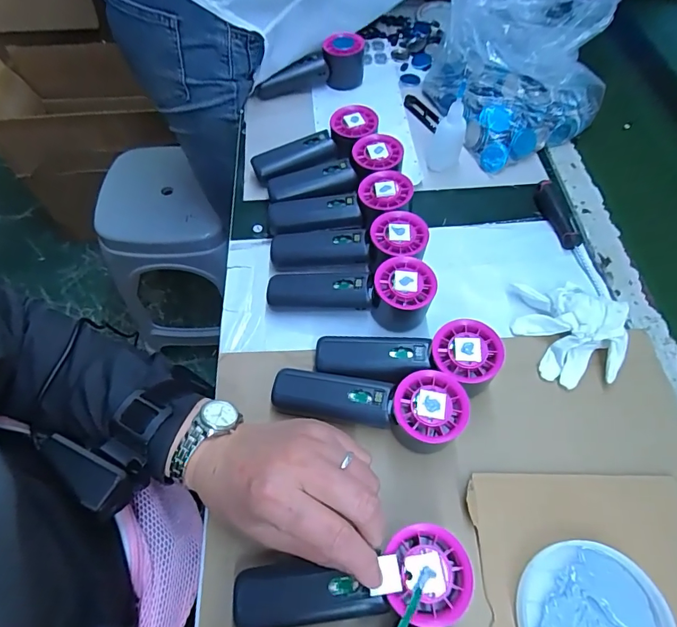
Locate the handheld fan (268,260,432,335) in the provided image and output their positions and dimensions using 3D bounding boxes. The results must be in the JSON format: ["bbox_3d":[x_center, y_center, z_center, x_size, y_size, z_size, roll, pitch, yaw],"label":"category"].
[{"bbox_3d":[0.010,-0.023,0.410,0.157,0.053,0.052,7,60,4],"label":"handheld fan"}]

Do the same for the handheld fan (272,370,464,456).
[{"bbox_3d":[0.022,0.075,0.351,0.156,0.053,0.055,8,60,4],"label":"handheld fan"}]

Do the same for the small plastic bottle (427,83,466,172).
[{"bbox_3d":[0.133,-0.215,0.498,0.037,0.098,0.032,14,61,7],"label":"small plastic bottle"}]

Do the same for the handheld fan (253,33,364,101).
[{"bbox_3d":[-0.041,-0.342,0.606,0.160,0.061,0.043,-15,60,7],"label":"handheld fan"}]

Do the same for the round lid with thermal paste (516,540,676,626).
[{"bbox_3d":[0.176,0.214,0.290,0.094,0.020,0.099,14,61,8],"label":"round lid with thermal paste"}]

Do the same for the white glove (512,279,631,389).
[{"bbox_3d":[0.221,0.012,0.400,0.094,0.039,0.108,-5,60,-3],"label":"white glove"}]

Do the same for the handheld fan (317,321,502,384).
[{"bbox_3d":[0.057,0.041,0.370,0.154,0.055,0.061,3,60,1],"label":"handheld fan"}]

